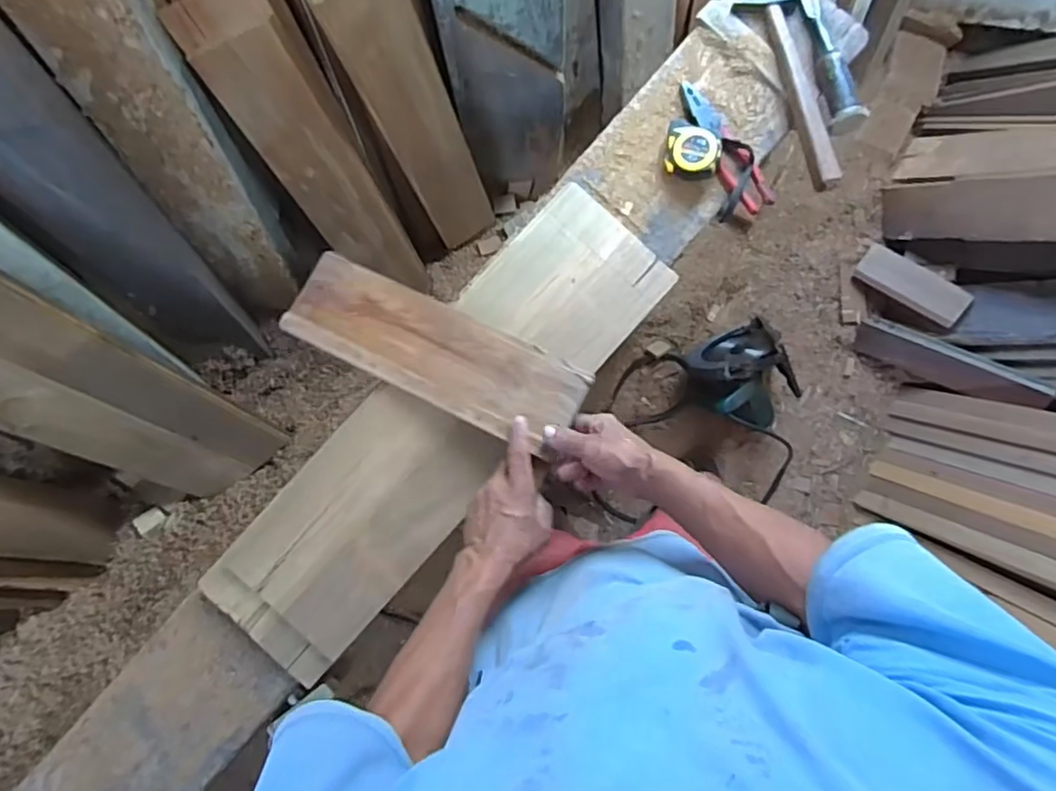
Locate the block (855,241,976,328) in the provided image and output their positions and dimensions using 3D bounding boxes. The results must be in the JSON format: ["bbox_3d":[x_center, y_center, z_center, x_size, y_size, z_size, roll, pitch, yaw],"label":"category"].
[{"bbox_3d":[0.830,-0.238,1.357,0.227,0.018,0.086,36,128,20],"label":"block"}]

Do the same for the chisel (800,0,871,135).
[{"bbox_3d":[0.402,-0.473,0.849,0.043,0.038,0.248,-10,78,-2],"label":"chisel"}]

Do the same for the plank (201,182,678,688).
[{"bbox_3d":[-0.106,0.043,0.779,0.191,0.033,0.685,41,89,-2],"label":"plank"}]

